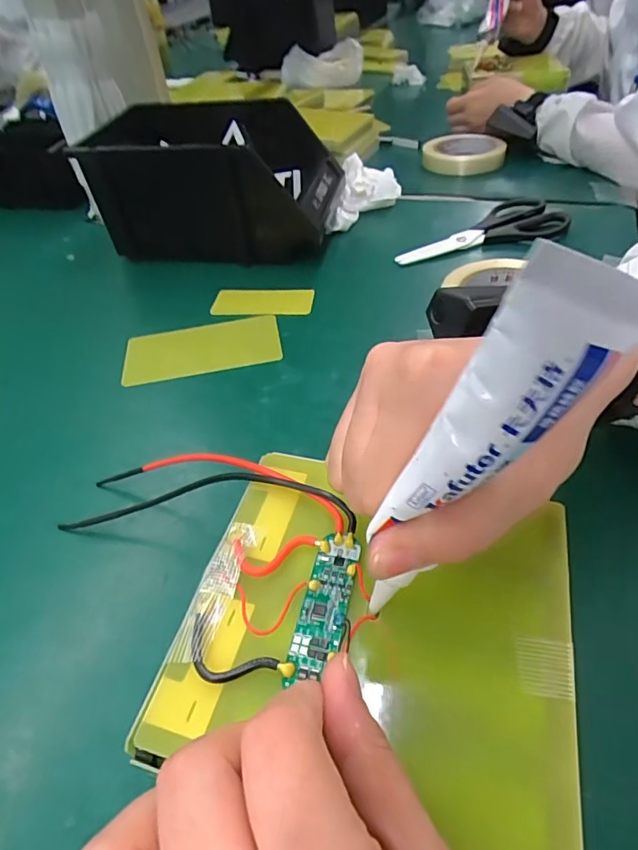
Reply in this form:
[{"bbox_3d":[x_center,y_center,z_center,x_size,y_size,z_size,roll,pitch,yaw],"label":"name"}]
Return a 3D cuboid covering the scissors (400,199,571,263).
[{"bbox_3d":[0.171,-0.210,0.543,0.196,0.016,0.079,-19,48,-10],"label":"scissors"}]

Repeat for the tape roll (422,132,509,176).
[{"bbox_3d":[0.203,-0.385,0.703,0.110,0.020,0.113,-3,45,3],"label":"tape roll"}]

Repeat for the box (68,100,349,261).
[{"bbox_3d":[-0.121,-0.261,0.547,0.262,0.122,0.144,5,48,11],"label":"box"}]

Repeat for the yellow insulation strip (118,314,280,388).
[{"bbox_3d":[-0.104,-0.068,0.444,0.136,0.005,0.067,-10,50,-1],"label":"yellow insulation strip"}]

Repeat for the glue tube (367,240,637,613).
[{"bbox_3d":[0.036,0.012,0.132,0.027,0.117,0.014,4,41,-27],"label":"glue tube"}]

